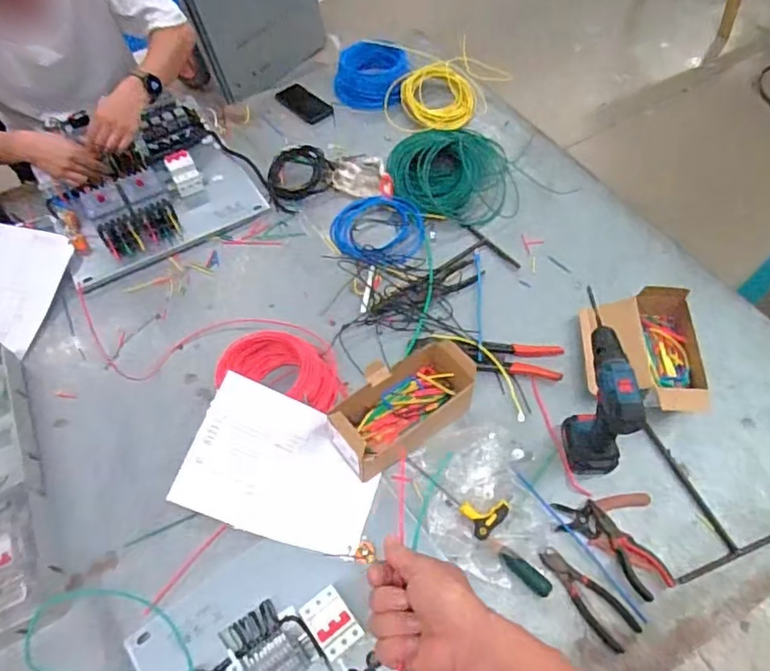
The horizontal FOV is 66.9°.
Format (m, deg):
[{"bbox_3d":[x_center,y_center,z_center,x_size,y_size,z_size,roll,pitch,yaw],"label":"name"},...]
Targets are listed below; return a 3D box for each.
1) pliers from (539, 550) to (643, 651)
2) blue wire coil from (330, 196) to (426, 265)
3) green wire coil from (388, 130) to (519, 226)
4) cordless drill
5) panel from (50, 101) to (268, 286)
[{"bbox_3d":[0.280,0.365,0.816,0.050,0.007,0.151,-38,63,-20],"label":"pliers"},{"bbox_3d":[-0.018,-0.216,1.189,0.191,0.032,0.177,-1,57,2],"label":"blue wire coil"},{"bbox_3d":[0.149,-0.349,1.231,0.261,0.085,0.230,-11,57,-4],"label":"green wire coil"},{"bbox_3d":[0.315,0.101,0.859,0.058,0.195,0.171,0,57,3],"label":"cordless drill"},{"bbox_3d":[-0.526,-0.337,1.274,0.427,0.083,0.391,-31,61,-16],"label":"panel"}]

